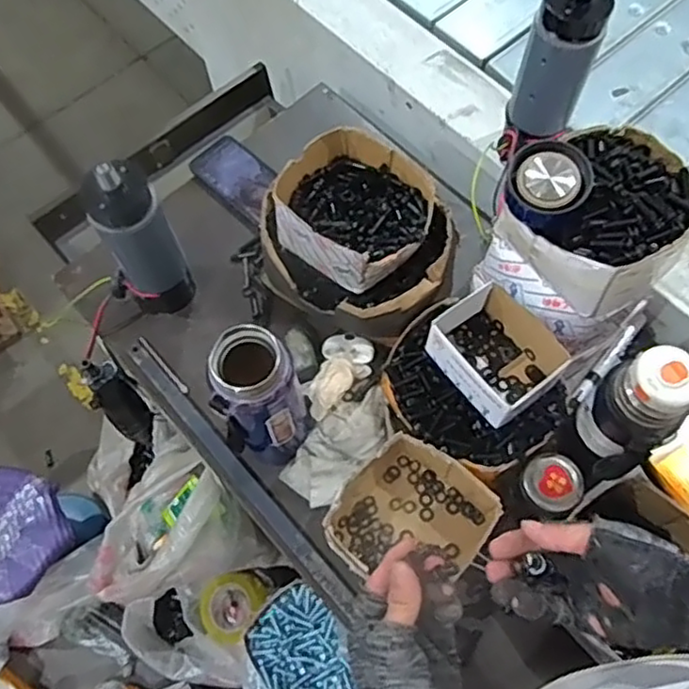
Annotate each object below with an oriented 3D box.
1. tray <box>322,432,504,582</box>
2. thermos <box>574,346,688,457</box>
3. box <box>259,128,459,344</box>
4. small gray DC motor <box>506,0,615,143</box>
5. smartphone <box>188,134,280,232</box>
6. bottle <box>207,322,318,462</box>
[{"bbox_3d":[0.065,0.182,0.675,0.135,0.082,0.141,40,73,17],"label":"tray"},{"bbox_3d":[0.263,0.061,0.598,0.061,0.162,0.073,-28,69,-10],"label":"thermos"},{"bbox_3d":[0.012,-0.124,0.770,0.224,0.127,0.182,30,71,13],"label":"box"},{"bbox_3d":[0.230,-0.305,0.706,0.071,0.176,0.066,-1,67,2],"label":"small gray DC motor"},{"bbox_3d":[-0.144,-0.228,0.902,0.079,0.017,0.148,-40,71,-15],"label":"smartphone"},{"bbox_3d":[-0.078,0.061,0.653,0.076,0.220,0.068,0,67,2],"label":"bottle"}]

